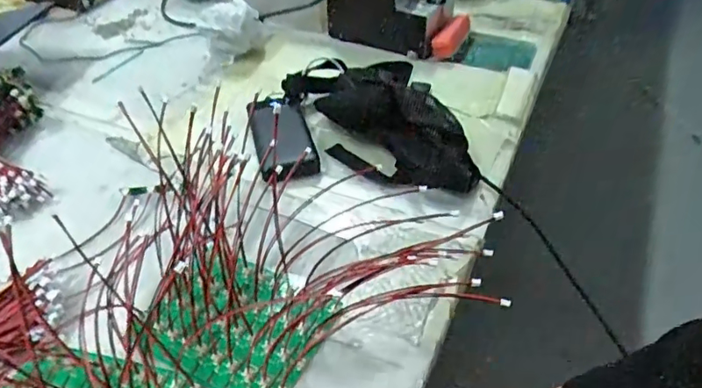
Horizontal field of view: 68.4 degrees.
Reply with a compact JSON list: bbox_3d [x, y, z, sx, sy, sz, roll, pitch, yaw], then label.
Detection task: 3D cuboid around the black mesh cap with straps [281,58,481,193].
[{"bbox_3d":[0.038,-0.108,0.706,0.136,0.100,0.317,-29,50,-25],"label":"black mesh cap with straps"}]

